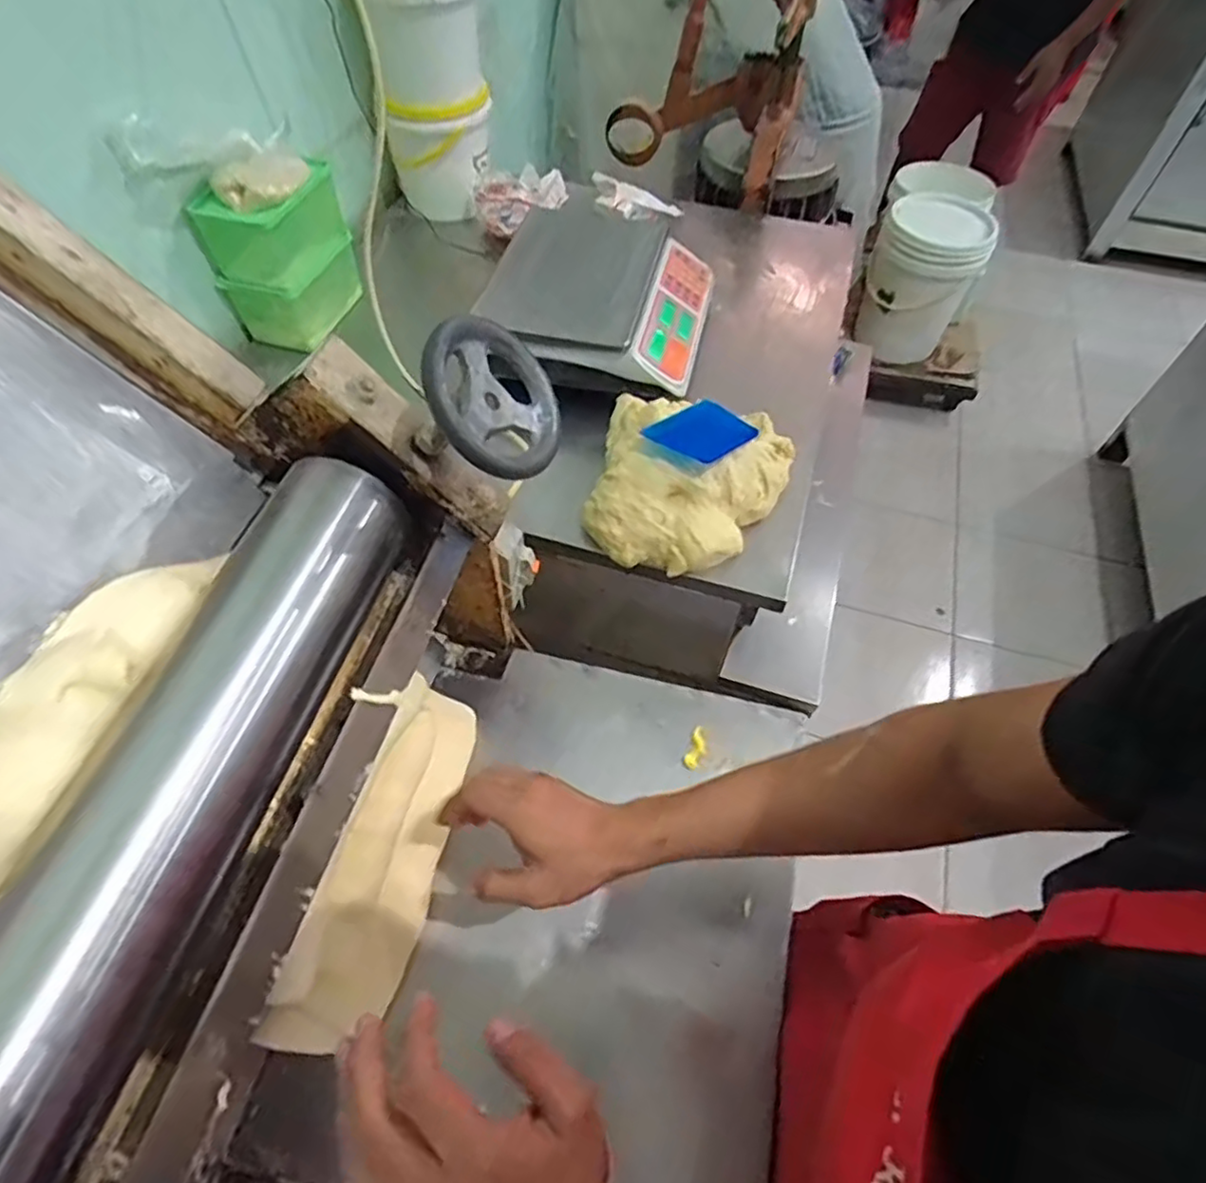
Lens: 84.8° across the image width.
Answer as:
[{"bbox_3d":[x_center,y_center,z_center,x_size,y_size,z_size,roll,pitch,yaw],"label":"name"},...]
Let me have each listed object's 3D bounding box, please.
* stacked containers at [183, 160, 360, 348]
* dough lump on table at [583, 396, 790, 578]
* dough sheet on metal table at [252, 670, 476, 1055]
[{"bbox_3d":[-0.481,-0.502,0.998,0.130,0.197,0.159,15,57,9],"label":"stacked containers"},{"bbox_3d":[0.109,-0.138,0.818,0.236,0.086,0.224,13,56,8],"label":"dough lump on table"},{"bbox_3d":[-0.203,0.246,0.628,0.057,0.177,0.326,-6,57,40],"label":"dough sheet on metal table"}]

